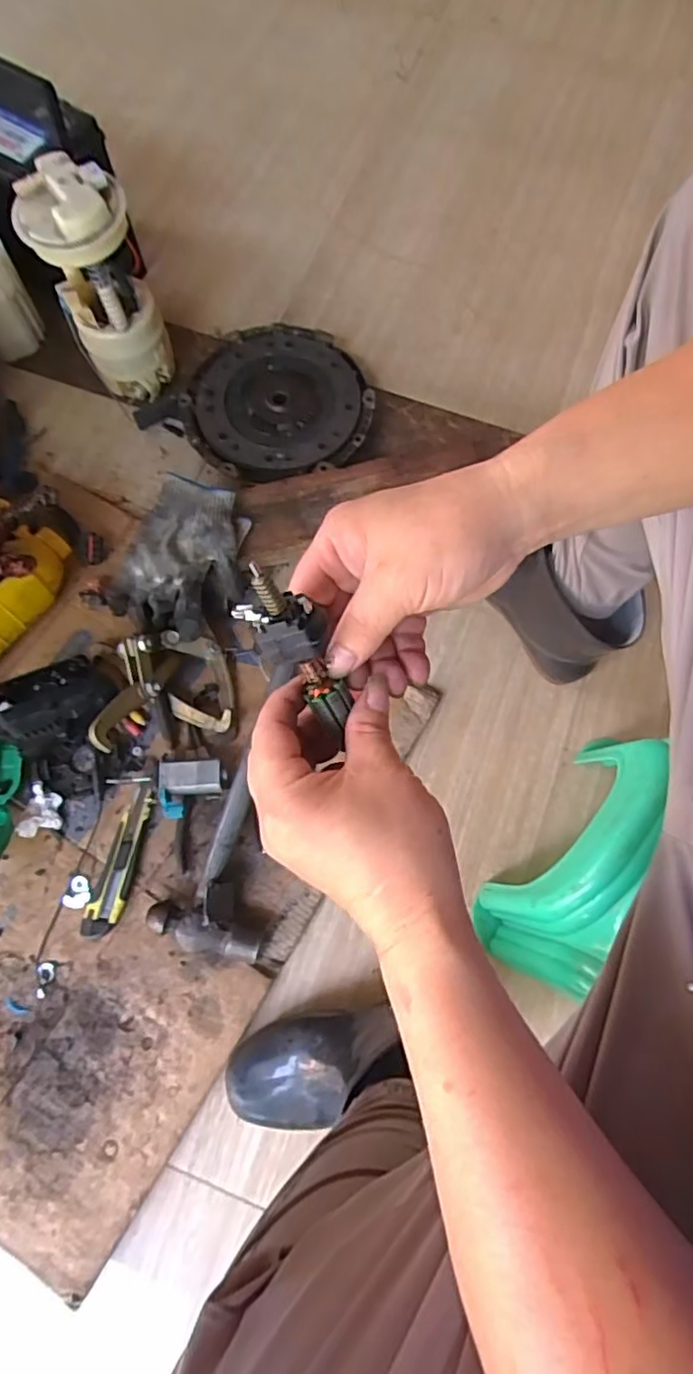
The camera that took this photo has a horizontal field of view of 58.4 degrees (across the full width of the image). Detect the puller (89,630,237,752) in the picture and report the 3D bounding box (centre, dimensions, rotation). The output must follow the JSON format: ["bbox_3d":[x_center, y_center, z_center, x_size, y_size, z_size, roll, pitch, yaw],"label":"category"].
[{"bbox_3d":[-0.201,-0.001,0.682,0.131,0.100,0.126,0,74,-1],"label":"puller"}]

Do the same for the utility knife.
[{"bbox_3d":[-0.243,0.186,0.672,0.037,0.021,0.164,15,75,3],"label":"utility knife"}]

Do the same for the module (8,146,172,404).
[{"bbox_3d":[-0.298,-0.484,0.770,0.116,0.245,0.114,-25,76,-7],"label":"module"}]

